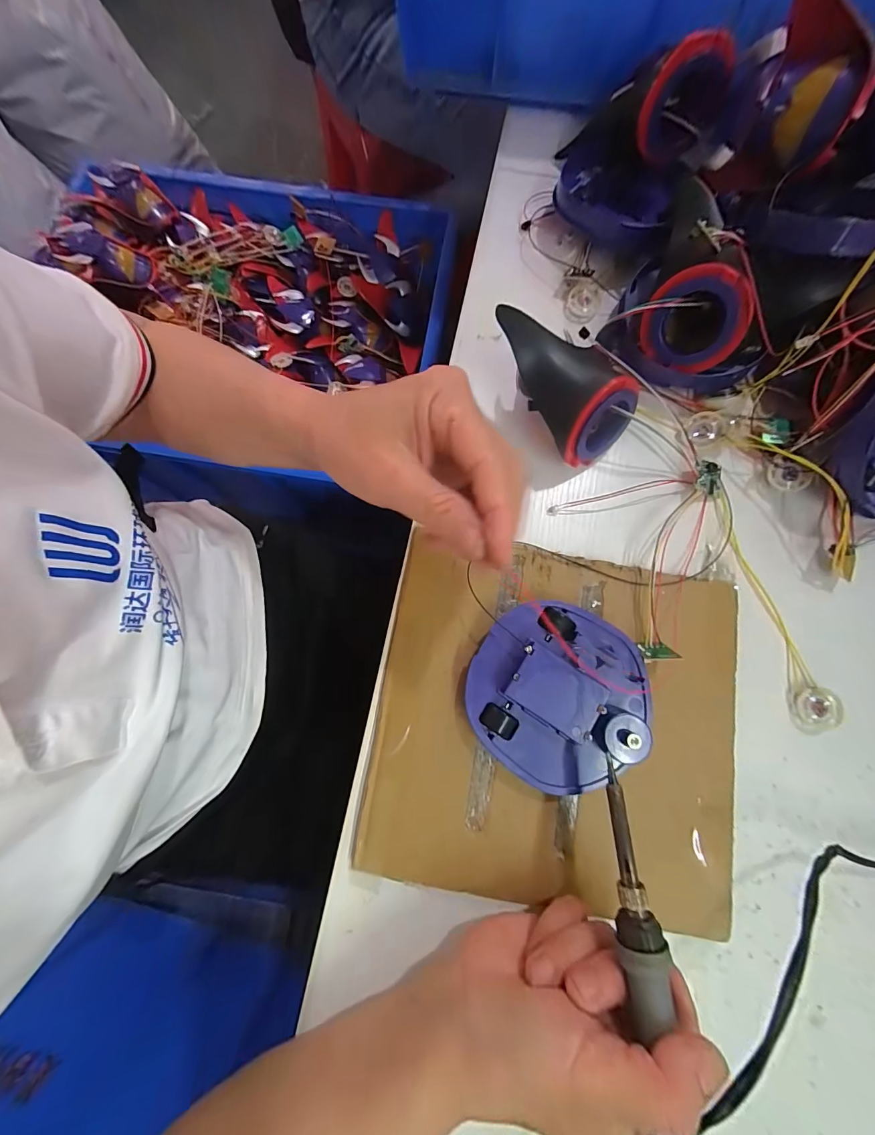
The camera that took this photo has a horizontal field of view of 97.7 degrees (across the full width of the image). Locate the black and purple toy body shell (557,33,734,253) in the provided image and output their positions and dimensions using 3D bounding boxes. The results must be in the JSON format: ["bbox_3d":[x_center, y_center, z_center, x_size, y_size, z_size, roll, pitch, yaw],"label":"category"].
[{"bbox_3d":[0.143,-0.315,0.294,0.106,0.083,0.104,24,79,5],"label":"black and purple toy body shell"}]

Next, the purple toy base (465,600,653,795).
[{"bbox_3d":[0.072,0.076,0.235,0.100,0.036,0.105,0,78,0],"label":"purple toy base"}]

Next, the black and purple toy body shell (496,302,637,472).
[{"bbox_3d":[0.084,-0.118,0.245,0.120,0.047,0.054,37,79,-22],"label":"black and purple toy body shell"}]

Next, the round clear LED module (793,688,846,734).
[{"bbox_3d":[0.244,0.093,0.246,0.019,0.015,0.028,0,78,0],"label":"round clear LED module"}]

